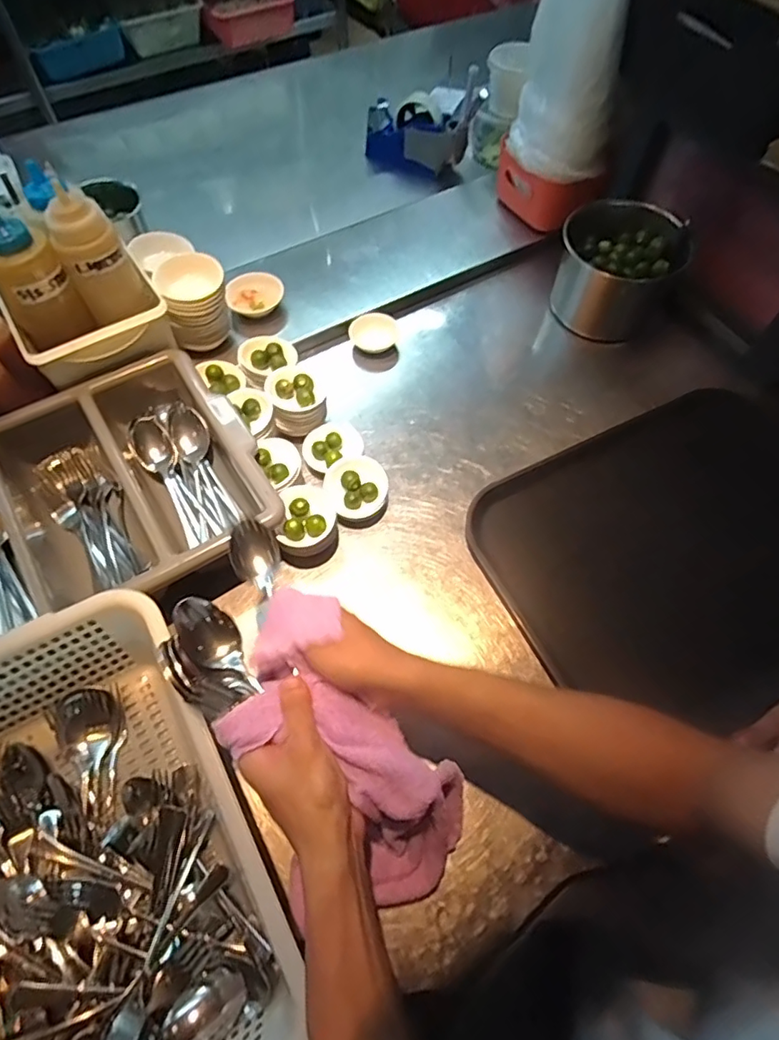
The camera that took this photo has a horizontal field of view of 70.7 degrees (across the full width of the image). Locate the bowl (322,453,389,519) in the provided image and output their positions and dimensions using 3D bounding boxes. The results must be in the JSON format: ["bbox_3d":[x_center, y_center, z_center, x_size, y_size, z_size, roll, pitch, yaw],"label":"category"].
[{"bbox_3d":[-0.041,-0.042,0.678,0.075,0.039,0.084,-3,62,-3],"label":"bowl"}]

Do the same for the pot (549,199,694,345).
[{"bbox_3d":[0.324,-0.355,0.801,0.162,0.140,0.130,25,64,12],"label":"pot"}]

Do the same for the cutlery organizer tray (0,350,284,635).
[{"bbox_3d":[-0.400,0.013,0.606,0.498,0.086,0.284,-28,65,-16],"label":"cutlery organizer tray"}]

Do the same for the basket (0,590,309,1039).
[{"bbox_3d":[-0.260,0.292,0.443,0.292,0.118,0.388,-27,66,-15],"label":"basket"}]

